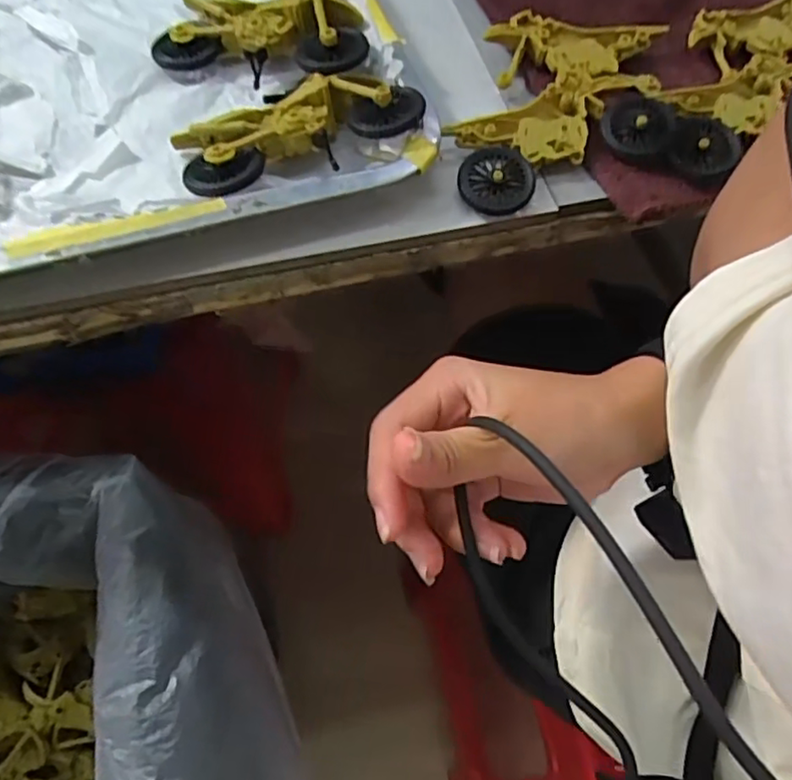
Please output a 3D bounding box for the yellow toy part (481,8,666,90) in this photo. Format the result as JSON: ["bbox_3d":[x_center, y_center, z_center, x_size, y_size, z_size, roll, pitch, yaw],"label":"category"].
[{"bbox_3d":[0.102,-0.190,0.350,0.100,0.015,0.057,6,62,0],"label":"yellow toy part"}]

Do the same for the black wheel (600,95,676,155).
[{"bbox_3d":[0.128,-0.141,0.326,0.036,0.011,0.036,1,62,-3],"label":"black wheel"}]

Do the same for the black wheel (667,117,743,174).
[{"bbox_3d":[0.162,-0.130,0.325,0.032,0.009,0.037,26,64,10],"label":"black wheel"}]

